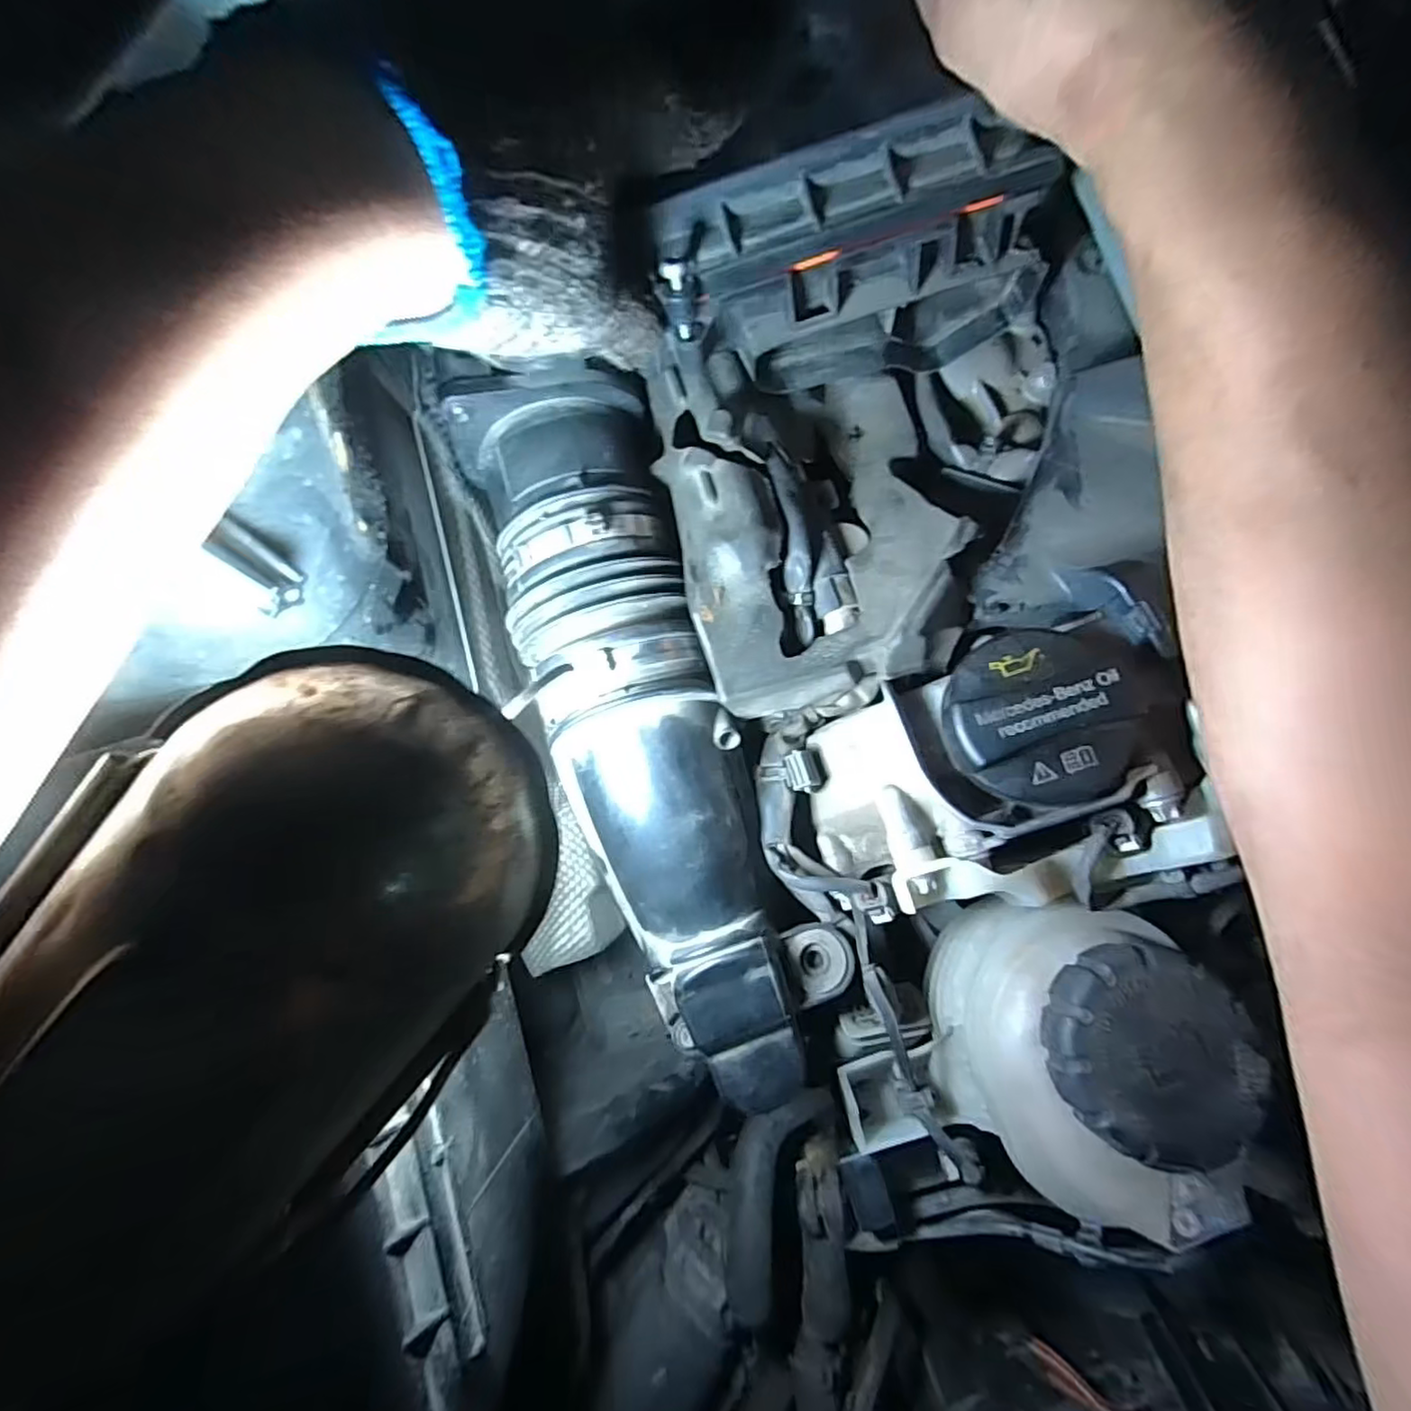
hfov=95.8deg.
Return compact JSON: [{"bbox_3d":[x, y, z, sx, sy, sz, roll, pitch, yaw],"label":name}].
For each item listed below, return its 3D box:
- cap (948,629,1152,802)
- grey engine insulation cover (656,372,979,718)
[{"bbox_3d":[0.114,0.004,0.221,0.061,0.031,0.060,0,81,0],"label":"cap"},{"bbox_3d":[0.046,-0.075,0.262,0.114,0.044,0.138,-13,81,-2],"label":"grey engine insulation cover"}]

